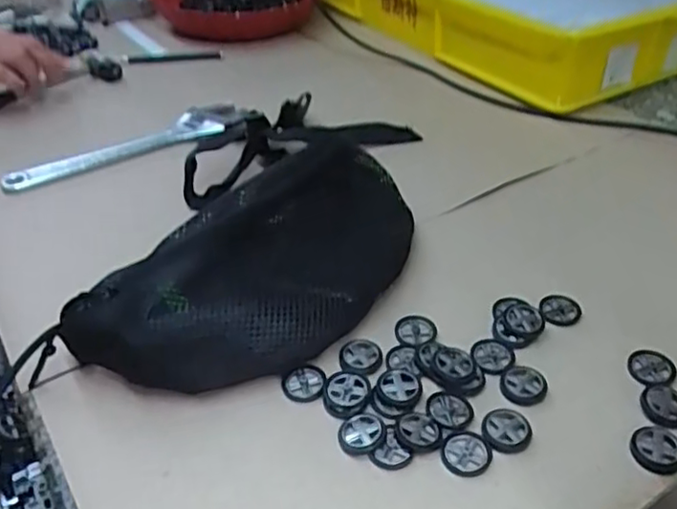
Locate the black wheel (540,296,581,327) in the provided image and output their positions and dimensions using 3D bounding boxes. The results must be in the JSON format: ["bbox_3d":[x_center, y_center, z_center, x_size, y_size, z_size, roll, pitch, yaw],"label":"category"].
[{"bbox_3d":[0.154,0.038,0.454,0.028,0.008,0.028,-2,37,2],"label":"black wheel"}]

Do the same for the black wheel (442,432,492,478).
[{"bbox_3d":[0.071,0.109,0.363,0.027,0.004,0.026,-2,37,2],"label":"black wheel"}]

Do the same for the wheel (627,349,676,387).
[{"bbox_3d":[0.198,0.070,0.411,0.034,0.004,0.026,-24,42,-25],"label":"wheel"}]

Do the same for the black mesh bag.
[{"bbox_3d":[-0.027,-0.020,0.461,0.143,0.102,0.309,22,44,30],"label":"black mesh bag"}]

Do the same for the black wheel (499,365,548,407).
[{"bbox_3d":[0.113,0.080,0.402,0.028,0.004,0.028,-2,37,2],"label":"black wheel"}]

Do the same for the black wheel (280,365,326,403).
[{"bbox_3d":[-0.021,0.081,0.407,0.026,0.005,0.024,-13,38,-13],"label":"black wheel"}]

